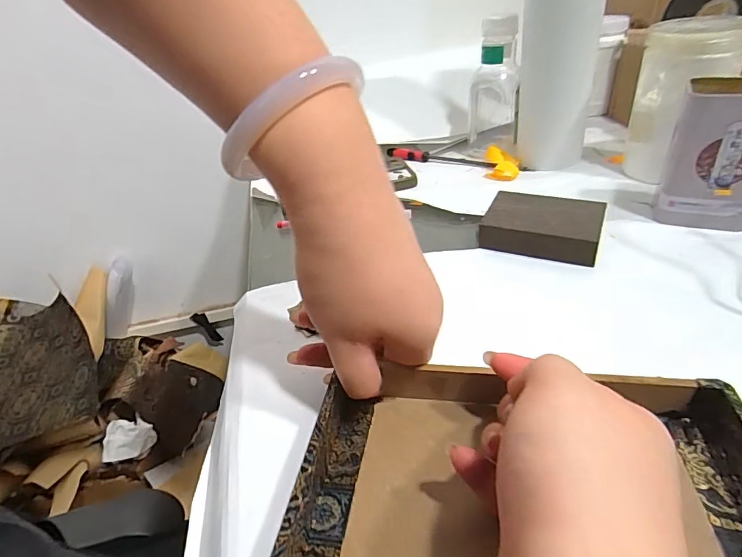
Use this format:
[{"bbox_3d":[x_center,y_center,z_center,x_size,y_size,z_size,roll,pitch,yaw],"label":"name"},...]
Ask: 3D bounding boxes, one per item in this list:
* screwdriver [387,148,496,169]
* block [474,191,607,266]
[{"bbox_3d":[0.091,-0.159,0.599,0.147,0.013,0.015,11,39,26],"label":"screwdriver"},{"bbox_3d":[0.155,-0.048,0.414,0.096,0.027,0.069,11,39,25],"label":"block"}]

